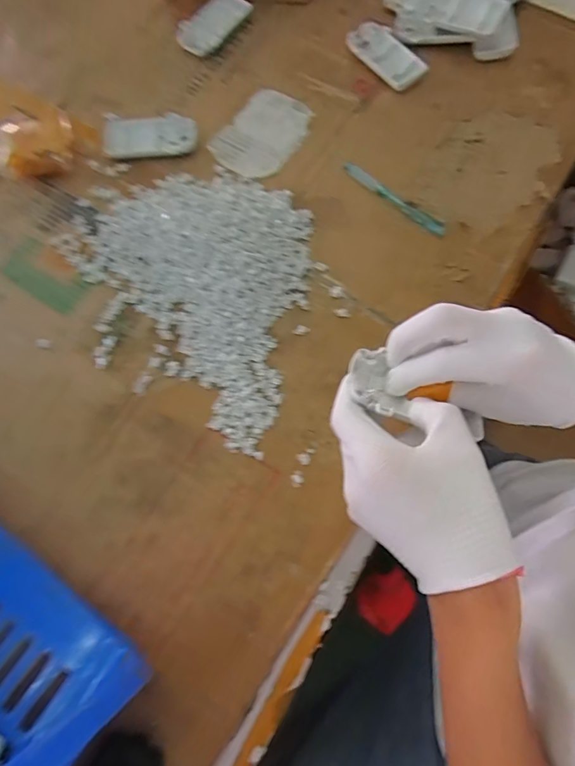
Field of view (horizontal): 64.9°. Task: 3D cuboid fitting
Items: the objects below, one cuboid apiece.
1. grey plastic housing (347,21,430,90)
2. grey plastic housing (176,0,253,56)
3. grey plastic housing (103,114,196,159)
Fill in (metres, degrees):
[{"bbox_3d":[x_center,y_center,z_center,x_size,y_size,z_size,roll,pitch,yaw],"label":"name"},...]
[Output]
[{"bbox_3d":[0.116,-0.384,0.531,0.047,0.018,0.097,-37,77,-8],"label":"grey plastic housing"},{"bbox_3d":[-0.091,-0.439,0.550,0.053,0.015,0.091,44,81,11],"label":"grey plastic housing"},{"bbox_3d":[-0.155,-0.277,0.507,0.105,0.011,0.055,3,76,2],"label":"grey plastic housing"}]

